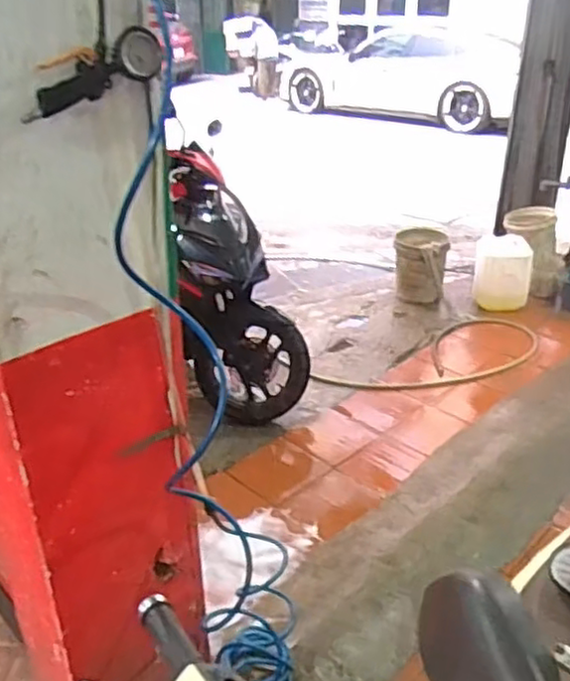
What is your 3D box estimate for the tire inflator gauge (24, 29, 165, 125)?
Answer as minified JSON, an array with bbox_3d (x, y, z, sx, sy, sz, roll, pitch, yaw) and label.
[{"bbox_3d":[-0.281,-0.388,0.989,0.235,0.080,0.037,-35,39,-19],"label":"tire inflator gauge"}]

